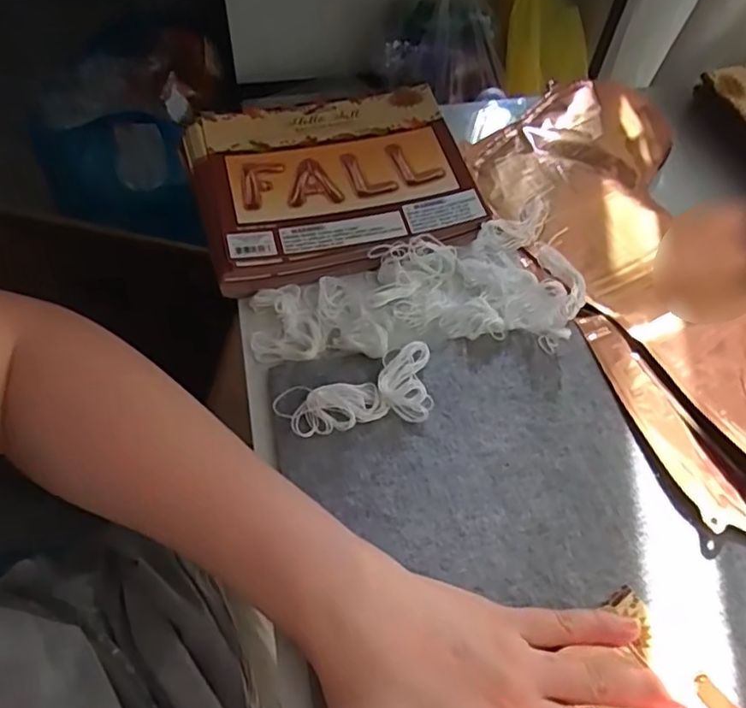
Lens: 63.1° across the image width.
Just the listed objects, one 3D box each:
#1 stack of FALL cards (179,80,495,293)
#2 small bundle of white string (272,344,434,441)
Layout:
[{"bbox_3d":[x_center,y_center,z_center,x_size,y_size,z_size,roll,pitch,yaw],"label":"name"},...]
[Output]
[{"bbox_3d":[-0.032,-0.137,0.469,0.201,0.021,0.171,-14,60,-12],"label":"stack of FALL cards"},{"bbox_3d":[-0.007,0.023,0.373,0.093,0.017,0.044,-11,59,-10],"label":"small bundle of white string"}]

